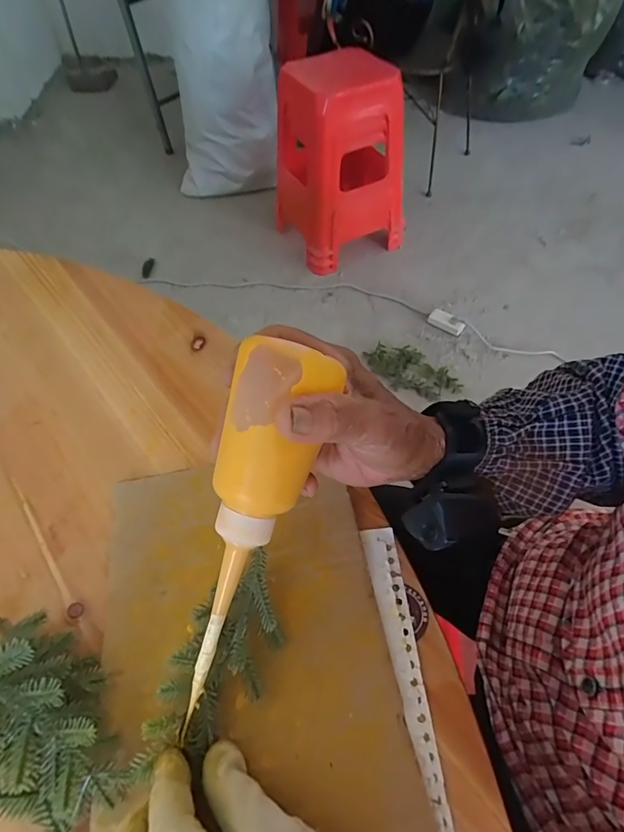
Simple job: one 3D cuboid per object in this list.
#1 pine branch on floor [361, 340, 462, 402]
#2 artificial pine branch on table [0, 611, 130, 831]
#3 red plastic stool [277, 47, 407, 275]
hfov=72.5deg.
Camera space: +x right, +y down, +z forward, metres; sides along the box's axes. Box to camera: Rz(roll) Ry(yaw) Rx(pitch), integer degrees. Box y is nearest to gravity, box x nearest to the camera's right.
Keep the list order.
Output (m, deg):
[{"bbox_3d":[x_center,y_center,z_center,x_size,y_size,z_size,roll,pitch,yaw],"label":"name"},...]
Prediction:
[{"bbox_3d":[0.300,-0.135,1.293,0.302,0.047,0.156,28,62,19],"label":"pine branch on floor"},{"bbox_3d":[-0.152,0.158,0.225,0.129,0.041,0.072,26,63,17],"label":"artificial pine branch on table"},{"bbox_3d":[0.096,-0.869,1.443,0.388,0.583,0.388,-23,59,-12],"label":"red plastic stool"}]

